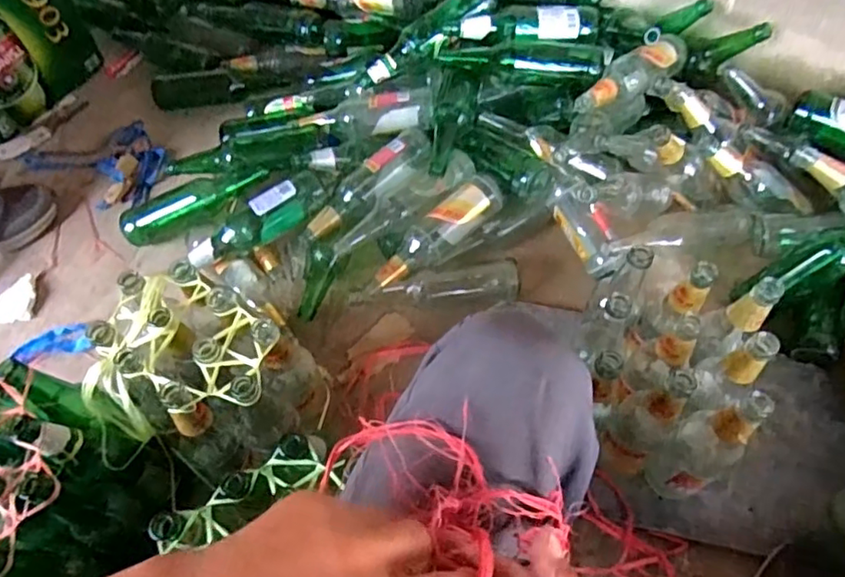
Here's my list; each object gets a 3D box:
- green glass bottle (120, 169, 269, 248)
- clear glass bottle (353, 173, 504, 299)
[{"bbox_3d":[-0.379,-0.142,1.011,0.249,0.063,0.067,-22,61,5],"label":"green glass bottle"},{"bbox_3d":[0.010,-0.078,0.935,0.267,0.067,0.067,-41,66,-6],"label":"clear glass bottle"}]

